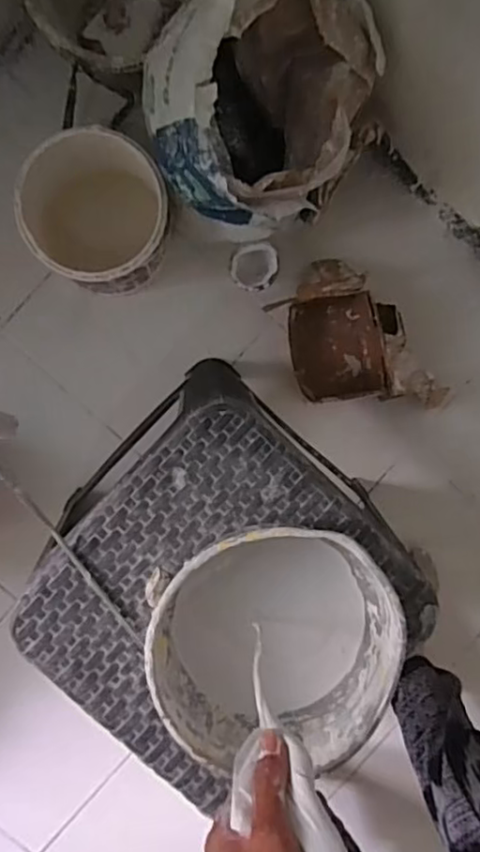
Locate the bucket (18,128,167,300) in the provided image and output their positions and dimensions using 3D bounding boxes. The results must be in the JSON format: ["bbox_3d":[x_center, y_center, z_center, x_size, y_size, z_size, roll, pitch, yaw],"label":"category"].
[{"bbox_3d":[-0.182,-0.275,0.837,0.173,0.177,0.179,0,94,-3],"label":"bucket"}]

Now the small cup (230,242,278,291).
[{"bbox_3d":[0.019,-0.230,0.913,0.064,0.077,0.063,0,94,-3],"label":"small cup"}]

